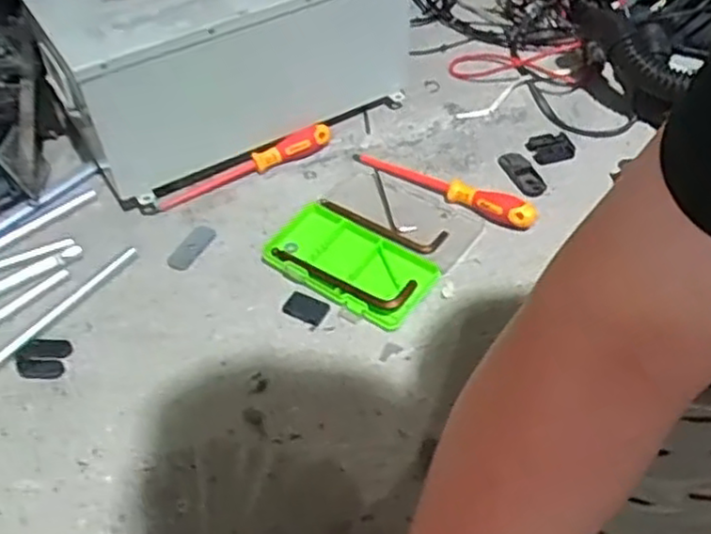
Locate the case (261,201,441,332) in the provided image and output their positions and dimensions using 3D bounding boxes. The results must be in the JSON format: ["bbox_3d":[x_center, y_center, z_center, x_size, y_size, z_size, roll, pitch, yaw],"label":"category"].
[{"bbox_3d":[-0.007,-0.006,0.821,0.186,0.026,0.105,25,55,24],"label":"case"}]

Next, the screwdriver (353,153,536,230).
[{"bbox_3d":[0.107,-0.104,0.896,0.247,0.033,0.027,26,55,24],"label":"screwdriver"}]

